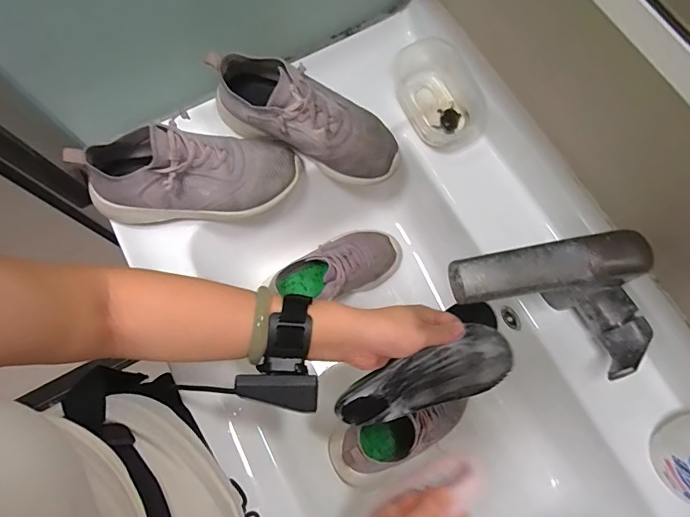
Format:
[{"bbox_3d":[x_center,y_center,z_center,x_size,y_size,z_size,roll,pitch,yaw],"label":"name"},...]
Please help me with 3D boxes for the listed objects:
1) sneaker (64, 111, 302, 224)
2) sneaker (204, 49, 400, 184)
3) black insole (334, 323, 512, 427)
[{"bbox_3d":[-0.164,-0.096,0.476,0.226,0.102,0.083,-4,72,-14],"label":"sneaker"},{"bbox_3d":[-0.042,-0.159,0.500,0.220,0.090,0.084,26,75,-6],"label":"sneaker"},{"bbox_3d":[0.072,0.122,0.421,0.182,0.026,0.054,-31,72,23],"label":"black insole"}]

